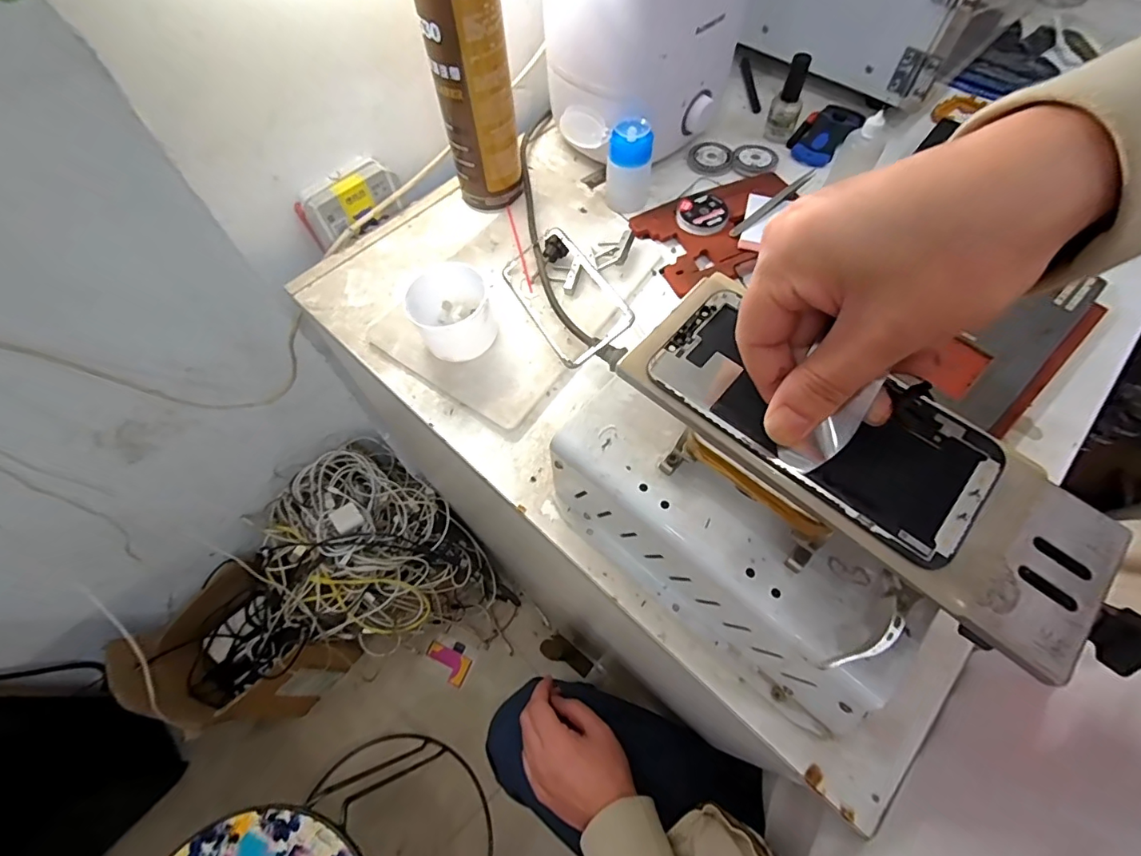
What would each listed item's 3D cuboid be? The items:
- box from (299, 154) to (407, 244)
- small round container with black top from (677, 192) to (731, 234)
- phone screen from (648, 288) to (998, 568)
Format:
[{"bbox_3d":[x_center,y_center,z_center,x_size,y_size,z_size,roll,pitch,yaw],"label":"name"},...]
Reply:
[{"bbox_3d":[-0.213,-0.224,0.489,0.032,0.050,0.087,39,70,20],"label":"box"},{"bbox_3d":[0.130,-0.210,0.486,0.048,0.015,0.054,25,65,14],"label":"small round container with black top"},{"bbox_3d":[0.108,-0.008,0.223,0.144,0.007,0.071,35,68,17],"label":"phone screen"}]

